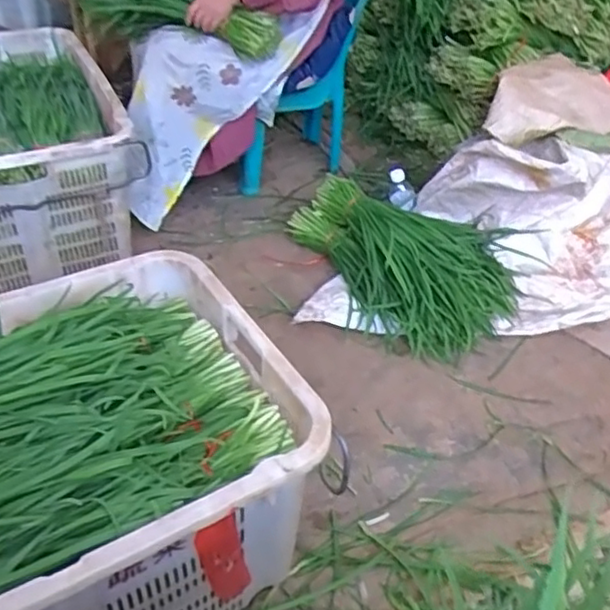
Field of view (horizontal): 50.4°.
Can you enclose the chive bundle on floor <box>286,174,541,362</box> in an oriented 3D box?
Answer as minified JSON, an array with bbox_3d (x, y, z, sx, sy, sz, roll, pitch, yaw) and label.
[{"bbox_3d":[0.195,-0.101,1.527,0.577,0.170,0.314,26,46,24],"label":"chive bundle on floor"}]

